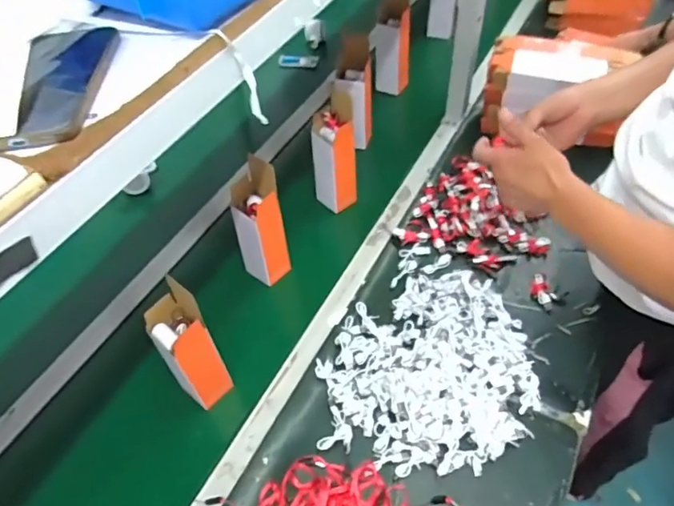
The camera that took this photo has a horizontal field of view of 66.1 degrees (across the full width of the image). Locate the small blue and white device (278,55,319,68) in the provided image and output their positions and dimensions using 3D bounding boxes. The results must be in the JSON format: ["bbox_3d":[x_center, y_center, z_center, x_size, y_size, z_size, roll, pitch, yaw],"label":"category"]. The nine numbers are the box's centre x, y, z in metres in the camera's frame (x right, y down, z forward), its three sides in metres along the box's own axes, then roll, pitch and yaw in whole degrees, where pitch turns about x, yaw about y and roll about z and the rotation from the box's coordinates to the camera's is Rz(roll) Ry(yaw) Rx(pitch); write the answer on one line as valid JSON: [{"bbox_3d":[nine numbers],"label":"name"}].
[{"bbox_3d":[-0.104,-0.522,1.409,0.106,0.027,0.024,2,51,6],"label":"small blue and white device"}]

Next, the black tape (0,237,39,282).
[{"bbox_3d":[-0.214,0.007,0.338,0.004,0.021,0.038,20,55,20],"label":"black tape"}]

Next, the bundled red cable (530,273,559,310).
[{"bbox_3d":[0.355,0.066,0.894,0.037,0.012,0.067,-10,50,-4],"label":"bundled red cable"}]

